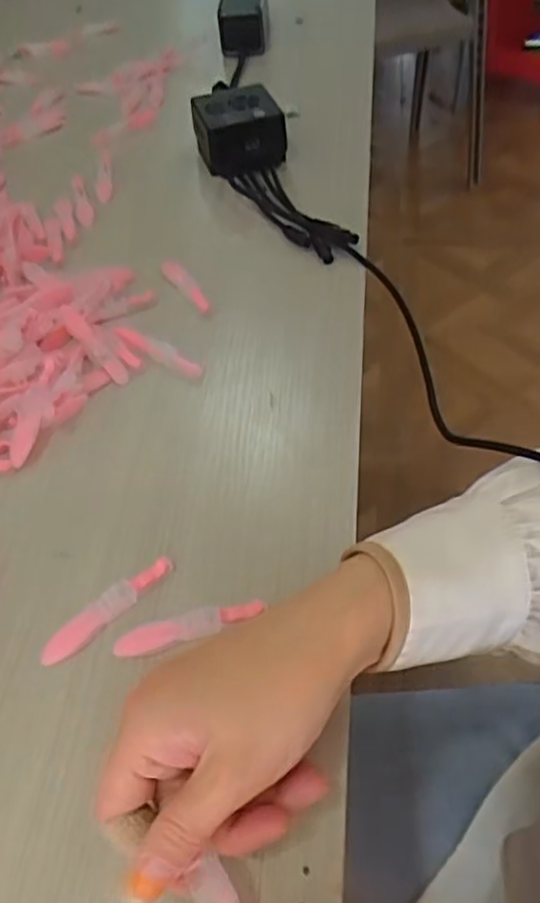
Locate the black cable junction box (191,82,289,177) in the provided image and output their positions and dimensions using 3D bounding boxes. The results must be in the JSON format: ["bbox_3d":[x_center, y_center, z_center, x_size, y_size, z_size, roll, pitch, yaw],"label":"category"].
[{"bbox_3d":[-0.030,-0.308,0.645,0.076,0.055,0.087,-12,50,-5],"label":"black cable junction box"}]

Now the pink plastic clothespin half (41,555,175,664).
[{"bbox_3d":[-0.084,0.081,0.354,0.079,0.008,0.012,-36,55,-23],"label":"pink plastic clothespin half"}]

